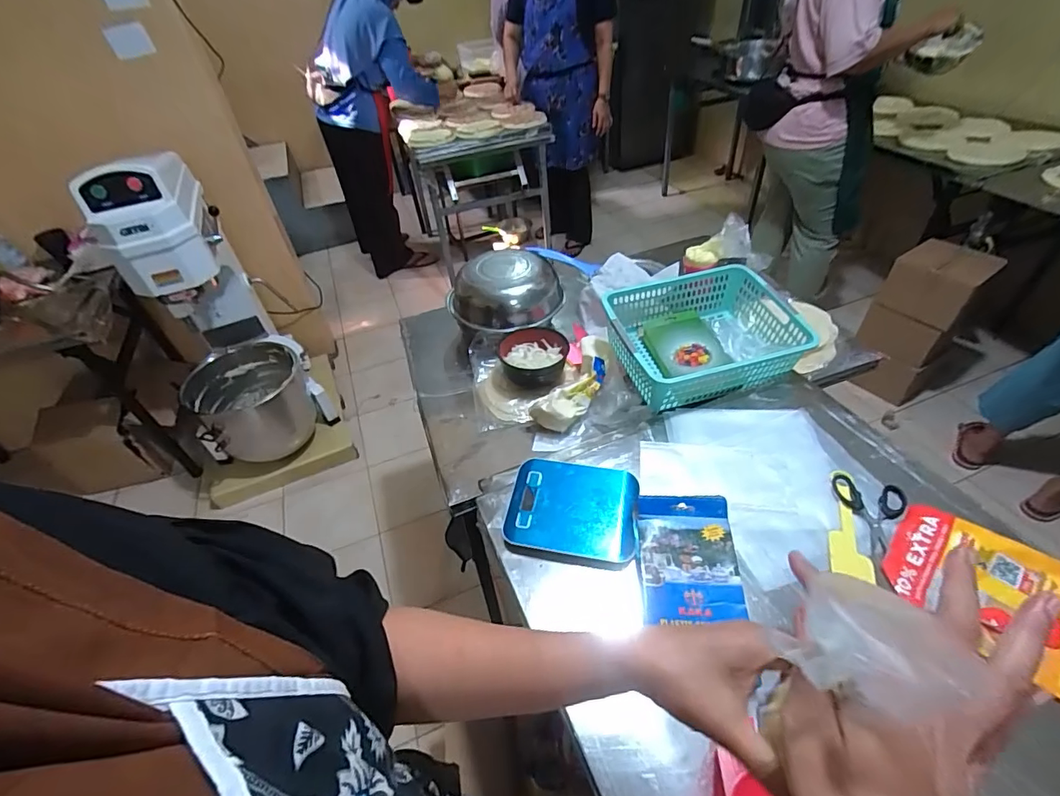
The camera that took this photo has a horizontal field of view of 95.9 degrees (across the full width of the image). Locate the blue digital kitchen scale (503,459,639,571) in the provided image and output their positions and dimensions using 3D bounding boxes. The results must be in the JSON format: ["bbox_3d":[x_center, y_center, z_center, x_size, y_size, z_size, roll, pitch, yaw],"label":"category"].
[{"bbox_3d":[0.059,0.154,0.664,0.174,0.024,0.145,3,45,10],"label":"blue digital kitchen scale"}]

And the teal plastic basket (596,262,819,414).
[{"bbox_3d":[0.317,-0.123,0.873,0.321,0.082,0.242,-15,45,-9],"label":"teal plastic basket"}]

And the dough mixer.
[{"bbox_3d":[-1.001,-0.230,1.516,0.370,0.920,0.477,-28,48,-21],"label":"dough mixer"}]

